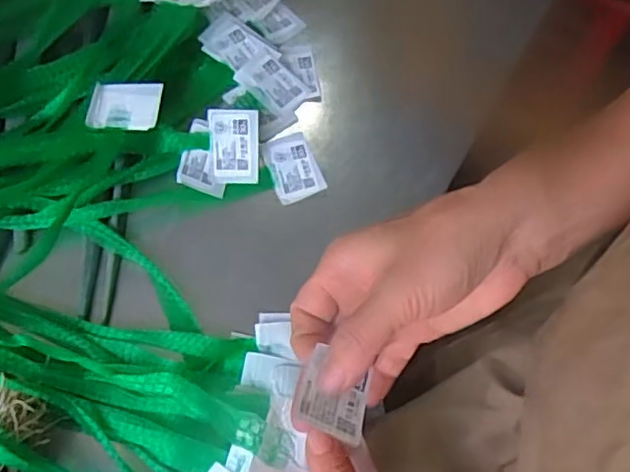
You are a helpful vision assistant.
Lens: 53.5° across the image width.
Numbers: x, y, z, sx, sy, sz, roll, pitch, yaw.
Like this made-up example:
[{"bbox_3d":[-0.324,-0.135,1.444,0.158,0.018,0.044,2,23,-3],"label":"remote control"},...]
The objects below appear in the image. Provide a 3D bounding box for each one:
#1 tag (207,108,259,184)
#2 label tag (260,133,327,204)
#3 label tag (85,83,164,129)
[{"bbox_3d":[-0.066,-0.073,0.508,0.040,0.005,0.059,-1,100,-10],"label":"tag"},{"bbox_3d":[-0.018,-0.058,0.515,0.038,0.006,0.060,-17,70,-8],"label":"label tag"},{"bbox_3d":[-0.149,-0.101,0.486,0.058,0.004,0.040,2,72,9],"label":"label tag"}]

